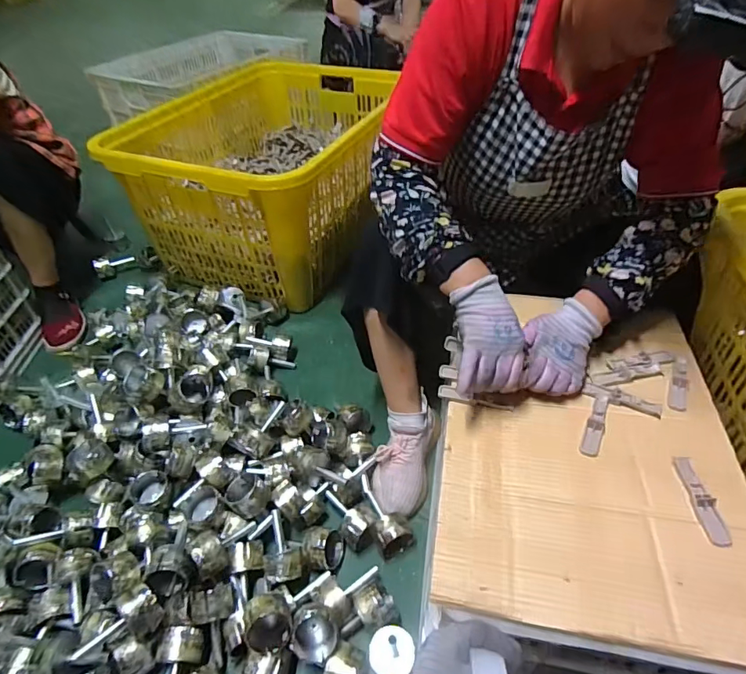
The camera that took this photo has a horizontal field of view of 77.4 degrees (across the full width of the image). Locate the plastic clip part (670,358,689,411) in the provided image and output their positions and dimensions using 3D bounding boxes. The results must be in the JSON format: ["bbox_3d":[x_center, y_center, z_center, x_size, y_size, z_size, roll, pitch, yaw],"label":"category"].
[{"bbox_3d":[0.420,0.062,0.635,0.021,0.007,0.095,19,47,22],"label":"plastic clip part"}]

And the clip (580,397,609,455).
[{"bbox_3d":[0.284,0.114,0.593,0.021,0.013,0.085,20,48,23],"label":"clip"}]

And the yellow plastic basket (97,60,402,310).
[{"bbox_3d":[-0.268,-0.513,1.393,0.598,0.356,0.867,15,46,18],"label":"yellow plastic basket"}]

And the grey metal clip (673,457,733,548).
[{"bbox_3d":[0.366,0.178,0.517,0.022,0.013,0.100,-1,43,2],"label":"grey metal clip"}]

